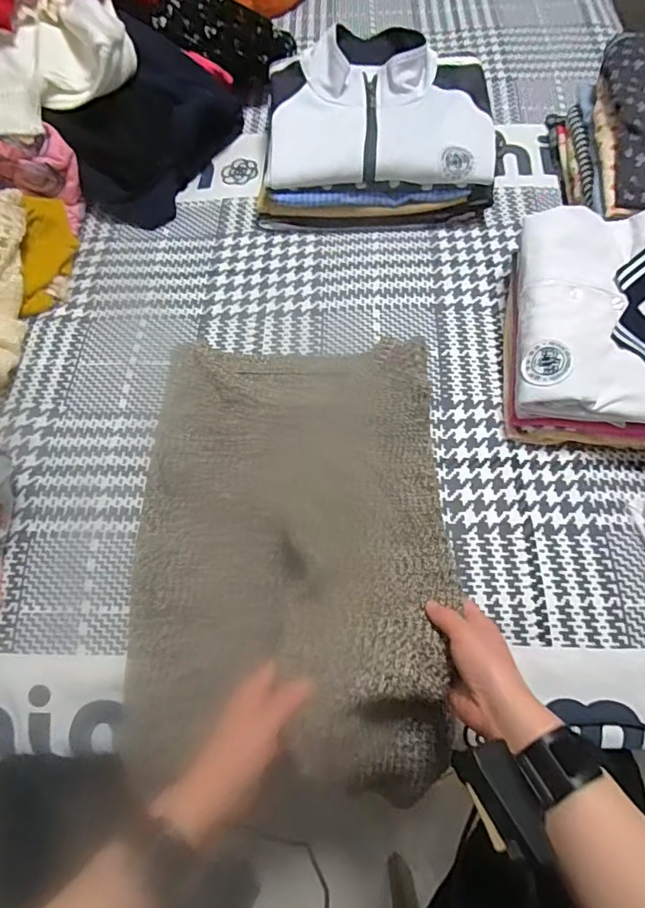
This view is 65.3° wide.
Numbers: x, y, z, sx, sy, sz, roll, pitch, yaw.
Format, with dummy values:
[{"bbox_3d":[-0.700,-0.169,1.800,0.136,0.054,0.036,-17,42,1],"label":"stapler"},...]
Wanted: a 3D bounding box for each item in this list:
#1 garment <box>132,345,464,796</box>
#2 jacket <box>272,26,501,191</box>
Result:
[{"bbox_3d":[-0.030,0.068,0.503,0.314,0.084,0.437,0,66,1],"label":"garment"},{"bbox_3d":[0.077,-0.470,0.695,0.304,0.092,0.224,0,66,1],"label":"jacket"}]

